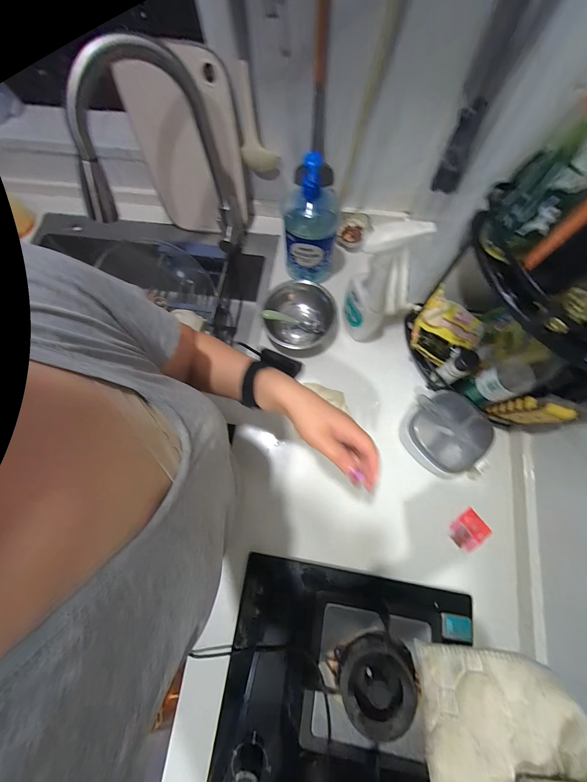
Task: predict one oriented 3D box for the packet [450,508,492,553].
[{"bbox_3d":[0.339,0.271,0.528,0.071,0.006,0.055,-34,76,-7],"label":"packet"}]

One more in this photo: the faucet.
[{"bbox_3d":[-0.226,-0.369,0.501,0.267,0.344,0.068,-38,77,-8],"label":"faucet"}]

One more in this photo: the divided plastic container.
[{"bbox_3d":[0.299,0.089,0.540,0.132,0.073,0.182,-40,77,-9],"label":"divided plastic container"}]

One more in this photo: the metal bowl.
[{"bbox_3d":[0.017,-0.165,0.626,0.159,0.062,0.160,-1,74,2],"label":"metal bowl"}]

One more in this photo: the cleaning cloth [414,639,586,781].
[{"bbox_3d":[0.156,0.259,0.204,0.112,0.019,0.096,-20,41,28],"label":"cleaning cloth"}]

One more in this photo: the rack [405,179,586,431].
[{"bbox_3d":[0.347,-0.099,0.451,0.187,0.341,0.311,-14,74,-2],"label":"rack"}]

